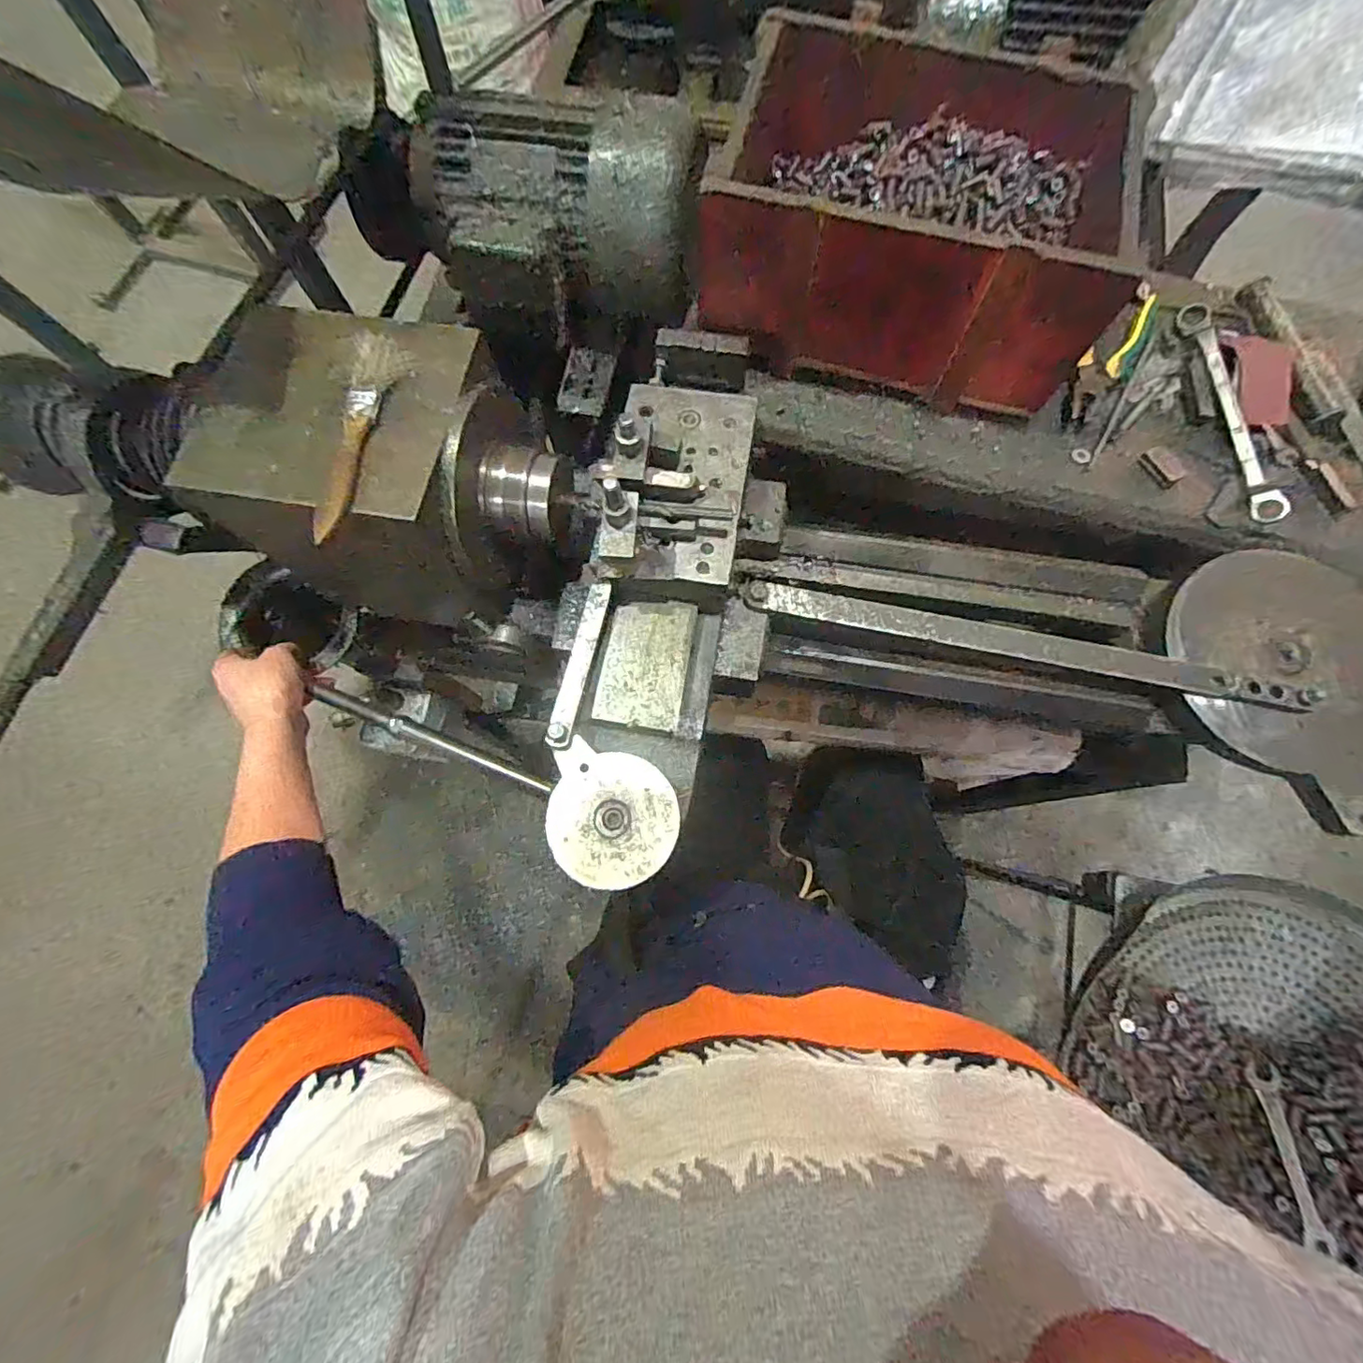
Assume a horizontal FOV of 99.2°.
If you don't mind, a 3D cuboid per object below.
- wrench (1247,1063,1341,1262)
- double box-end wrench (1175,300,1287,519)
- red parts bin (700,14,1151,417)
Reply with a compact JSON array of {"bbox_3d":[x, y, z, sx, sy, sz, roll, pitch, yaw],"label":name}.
[{"bbox_3d":[0.546,0.426,0.520,0.028,0.005,0.142,-6,74,0],"label":"wrench"},{"bbox_3d":[0.550,-0.278,0.575,0.032,0.022,0.268,-1,74,2],"label":"double box-end wrench"},{"bbox_3d":[0.213,-0.440,0.552,0.337,0.145,0.250,15,75,6],"label":"red parts bin"}]

